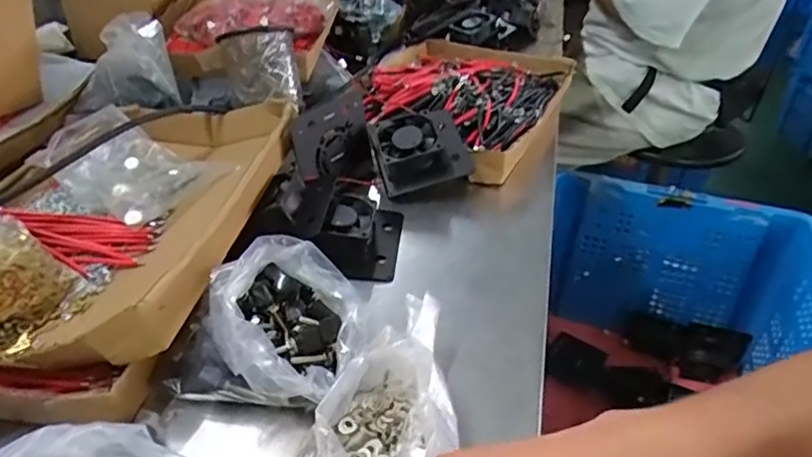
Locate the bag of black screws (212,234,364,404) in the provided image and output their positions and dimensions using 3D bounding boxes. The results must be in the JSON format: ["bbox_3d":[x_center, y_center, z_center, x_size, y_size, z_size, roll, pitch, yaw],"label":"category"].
[{"bbox_3d":[-0.076,0.065,0.383,0.090,0.075,0.103,-10,37,-15],"label":"bag of black screws"}]

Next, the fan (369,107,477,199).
[{"bbox_3d":[0.014,-0.078,0.591,0.090,0.057,0.086,-11,37,-16],"label":"fan"}]

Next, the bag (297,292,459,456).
[{"bbox_3d":[-0.009,0.111,0.349,0.079,0.046,0.158,19,40,24],"label":"bag"}]

